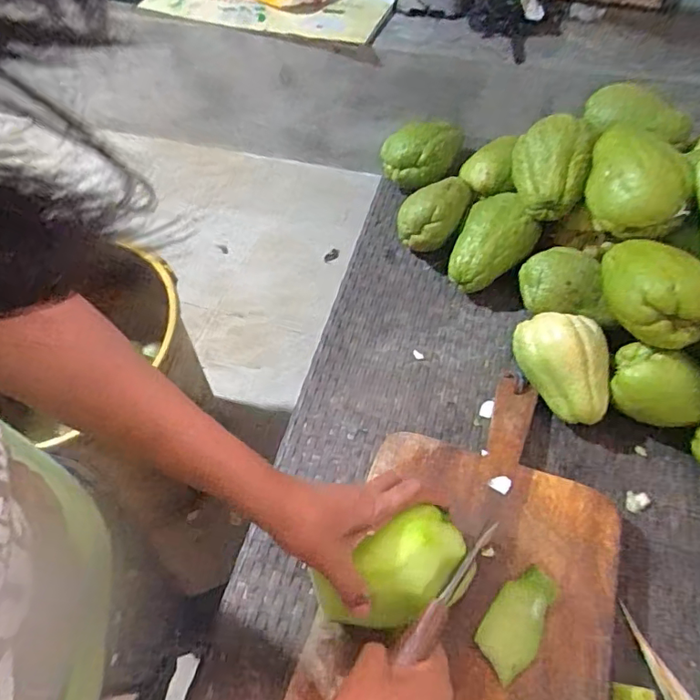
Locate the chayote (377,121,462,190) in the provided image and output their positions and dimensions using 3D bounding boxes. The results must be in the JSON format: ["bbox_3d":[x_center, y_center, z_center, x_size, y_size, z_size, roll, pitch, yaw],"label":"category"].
[{"bbox_3d":[0.099,-0.274,0.749,0.110,0.061,0.071,5,56,6],"label":"chayote"}]

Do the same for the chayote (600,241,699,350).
[{"bbox_3d":[0.292,-0.062,0.520,0.073,0.061,0.126,-25,58,-14],"label":"chayote"}]

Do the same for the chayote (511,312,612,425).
[{"bbox_3d":[0.233,0.015,0.573,0.082,0.080,0.123,-28,58,-14],"label":"chayote"}]

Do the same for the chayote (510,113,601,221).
[{"bbox_3d":[0.232,-0.216,0.620,0.086,0.065,0.105,17,58,14],"label":"chayote"}]

